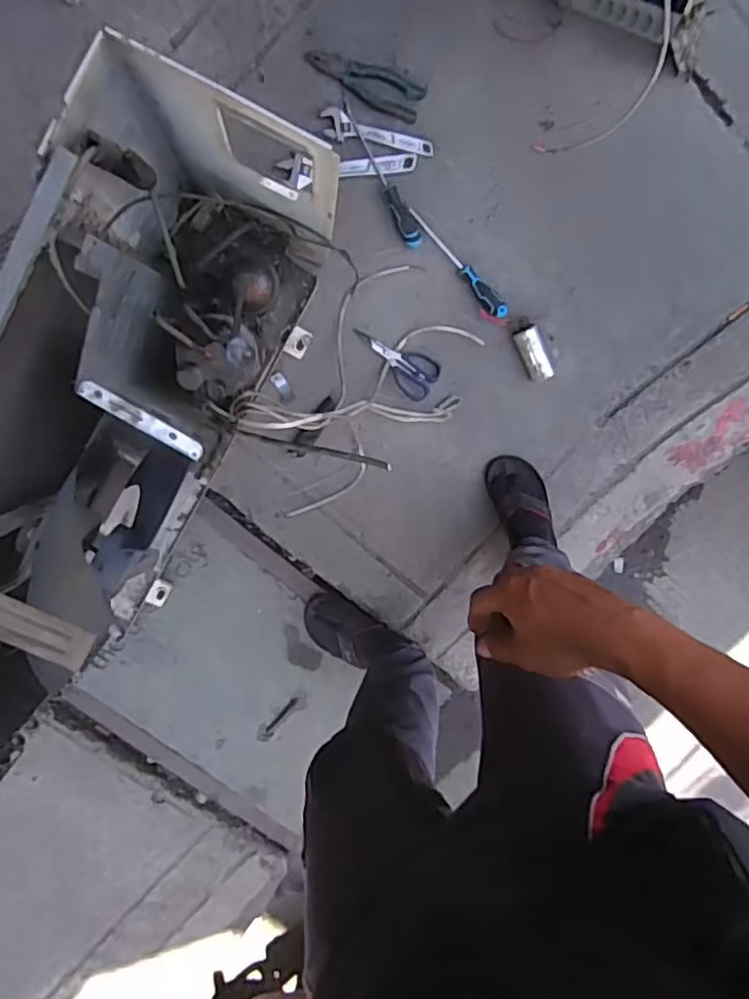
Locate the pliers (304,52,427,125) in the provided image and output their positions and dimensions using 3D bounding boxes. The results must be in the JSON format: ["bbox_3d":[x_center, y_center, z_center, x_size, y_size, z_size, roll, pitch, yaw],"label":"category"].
[{"bbox_3d":[-0.017,-0.694,1.070,0.200,0.017,0.060,23,96,-7],"label":"pliers"}]

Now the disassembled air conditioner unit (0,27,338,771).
[{"bbox_3d":[-0.363,-0.070,0.896,0.279,0.535,0.839,32,95,-8],"label":"disassembled air conditioner unit"}]

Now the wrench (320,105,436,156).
[{"bbox_3d":[0.003,-0.617,1.098,0.194,0.007,0.047,16,96,-6],"label":"wrench"}]

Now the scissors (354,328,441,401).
[{"bbox_3d":[0.038,-0.253,1.175,0.169,0.017,0.079,33,95,-8],"label":"scissors"}]

